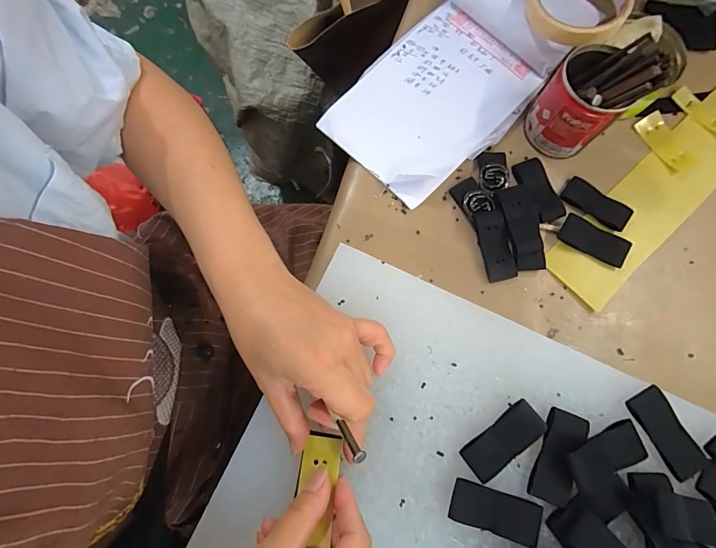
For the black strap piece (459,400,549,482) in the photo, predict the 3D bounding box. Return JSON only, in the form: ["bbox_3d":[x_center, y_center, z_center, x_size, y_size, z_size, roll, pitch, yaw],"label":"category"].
[{"bbox_3d":[0.102,0.117,0.253,0.060,0.007,0.025,-36,80,-8],"label":"black strap piece"}]

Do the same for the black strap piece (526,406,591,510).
[{"bbox_3d":[0.140,0.128,0.250,0.027,0.004,0.061,24,78,5],"label":"black strap piece"}]

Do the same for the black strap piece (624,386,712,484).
[{"bbox_3d":[0.222,0.114,0.258,0.027,0.004,0.061,-27,79,-7],"label":"black strap piece"}]

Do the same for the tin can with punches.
[{"bbox_3d":[0.196,-0.151,0.309,0.068,0.081,0.063,0,77,-1],"label":"tin can with punches"}]

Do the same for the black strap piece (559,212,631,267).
[{"bbox_3d":[0.214,-0.030,0.325,0.060,0.006,0.026,29,78,6],"label":"black strap piece"}]

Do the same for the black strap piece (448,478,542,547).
[{"bbox_3d":[0.093,0.161,0.242,0.060,0.007,0.026,17,77,3],"label":"black strap piece"}]

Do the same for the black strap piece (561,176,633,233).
[{"bbox_3d":[0.218,-0.064,0.329,0.061,0.004,0.029,35,79,7],"label":"black strap piece"}]

